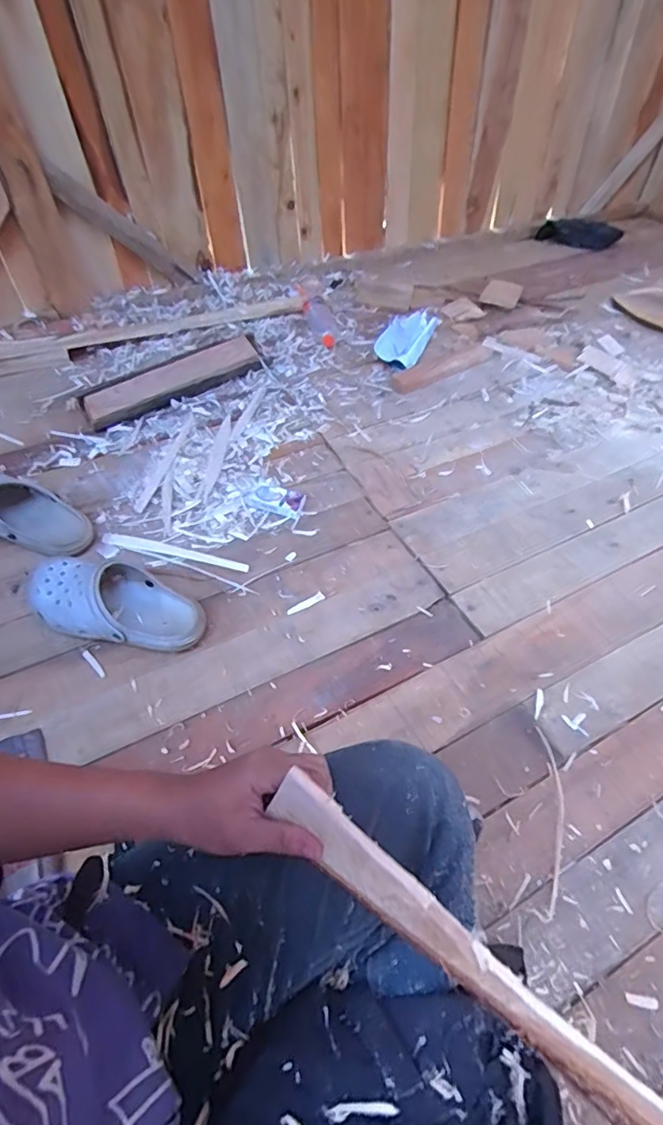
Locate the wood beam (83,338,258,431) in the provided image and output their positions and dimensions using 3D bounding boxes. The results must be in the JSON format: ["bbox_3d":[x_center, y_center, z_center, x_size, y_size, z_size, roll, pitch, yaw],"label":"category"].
[{"bbox_3d":[-0.340,-0.396,1.162,0.397,0.052,0.079,-34,60,-24],"label":"wood beam"}]

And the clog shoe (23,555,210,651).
[{"bbox_3d":[-0.332,0.054,0.801,0.294,0.073,0.119,12,53,9],"label":"clog shoe"}]

